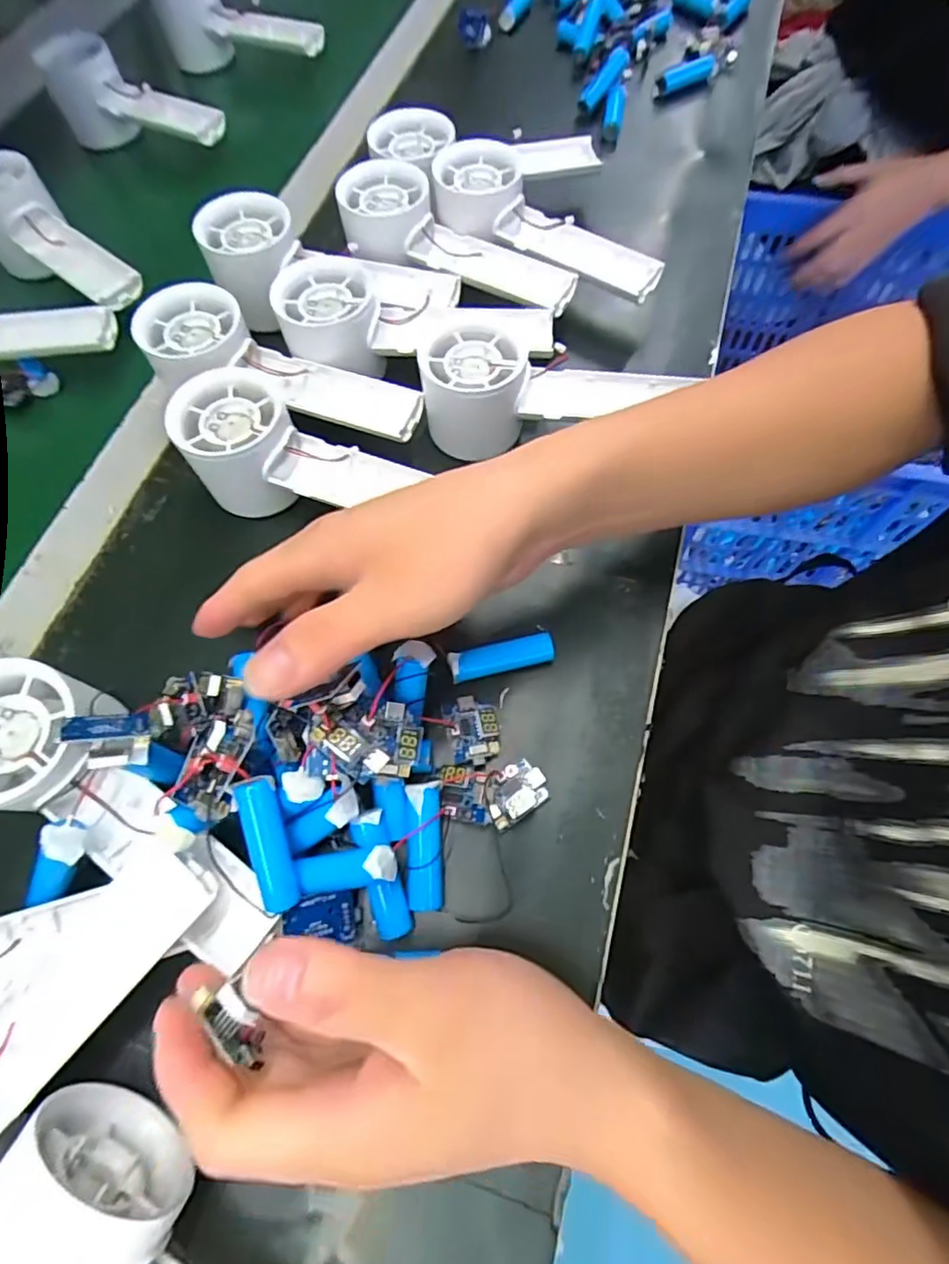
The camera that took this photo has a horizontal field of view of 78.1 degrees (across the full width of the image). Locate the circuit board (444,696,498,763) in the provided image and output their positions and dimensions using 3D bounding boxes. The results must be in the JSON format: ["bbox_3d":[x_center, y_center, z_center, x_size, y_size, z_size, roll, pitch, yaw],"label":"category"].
[{"bbox_3d":[0.000,0.045,0.271,0.022,0.013,0.032,-11,66,-4],"label":"circuit board"}]

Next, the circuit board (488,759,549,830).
[{"bbox_3d":[0.018,0.072,0.262,0.030,0.008,0.022,-33,69,-13],"label":"circuit board"}]

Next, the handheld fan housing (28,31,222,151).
[{"bbox_3d":[-0.269,-0.424,0.468,0.144,0.057,0.043,20,68,10],"label":"handheld fan housing"}]

